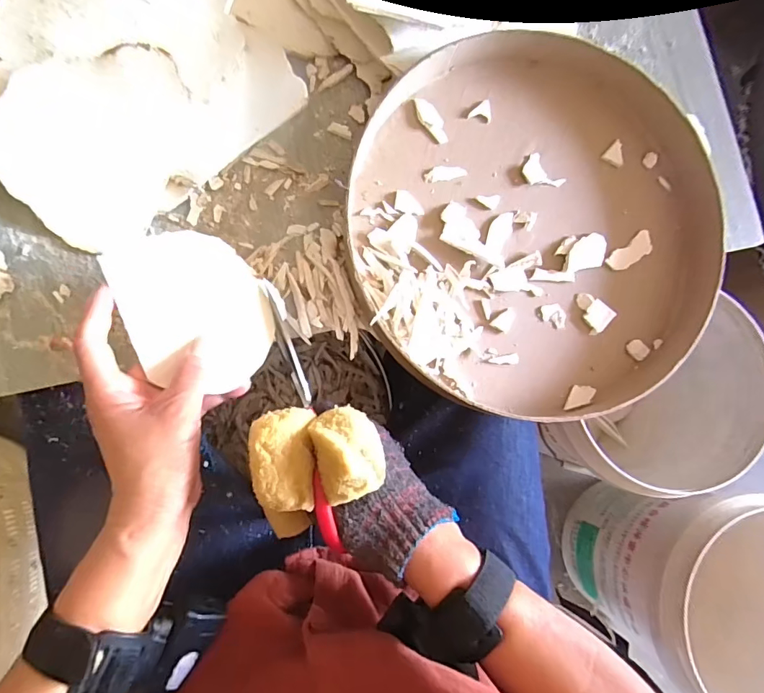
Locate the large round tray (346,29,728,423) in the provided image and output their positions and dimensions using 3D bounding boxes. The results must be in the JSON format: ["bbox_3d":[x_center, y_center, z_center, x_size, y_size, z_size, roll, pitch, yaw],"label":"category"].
[{"bbox_3d":[0.130,-0.105,0.379,0.299,0.038,0.311,0,87,-7],"label":"large round tray"}]

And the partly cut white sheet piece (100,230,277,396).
[{"bbox_3d":[-0.127,-0.027,0.321,0.091,0.006,0.111,-24,90,-22],"label":"partly cut white sheet piece"}]

